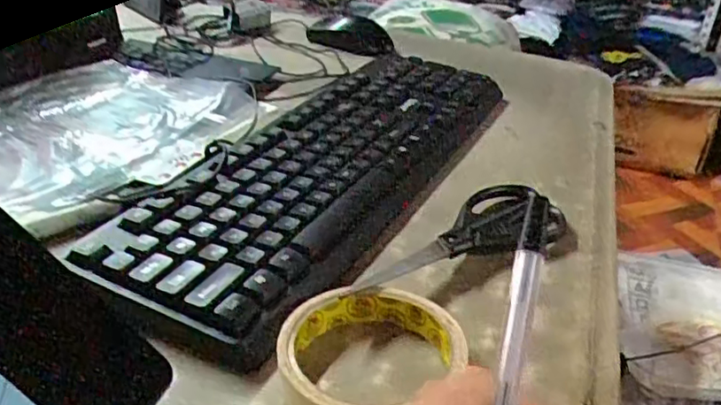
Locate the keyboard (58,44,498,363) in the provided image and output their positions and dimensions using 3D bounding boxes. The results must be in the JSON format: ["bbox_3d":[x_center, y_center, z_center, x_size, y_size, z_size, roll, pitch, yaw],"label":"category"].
[{"bbox_3d":[-0.013,-0.037,0.475,0.147,0.033,0.431,16,32,23],"label":"keyboard"}]

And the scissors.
[{"bbox_3d":[0.059,0.021,0.392,0.172,0.018,0.062,-15,34,-28],"label":"scissors"}]

